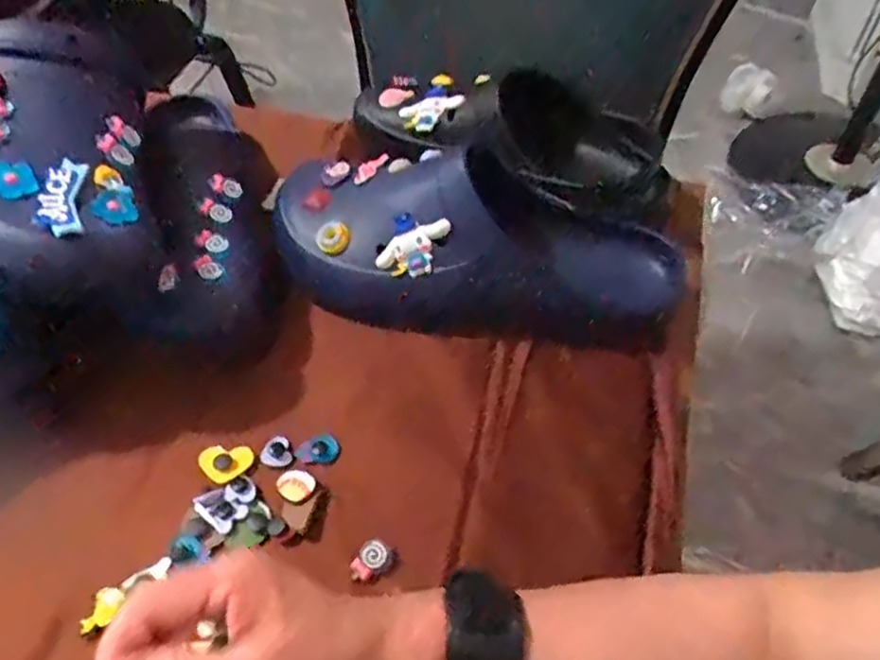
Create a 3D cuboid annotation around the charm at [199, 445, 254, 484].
[{"bbox_3d":[-0.135,0.084,0.445,0.033,0.006,0.024,1,52,1],"label":"charm"}]

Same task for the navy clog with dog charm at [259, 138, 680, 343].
[{"bbox_3d":[0.018,-0.065,0.494,0.277,0.103,0.095,13,53,10],"label":"navy clog with dog charm"}]

